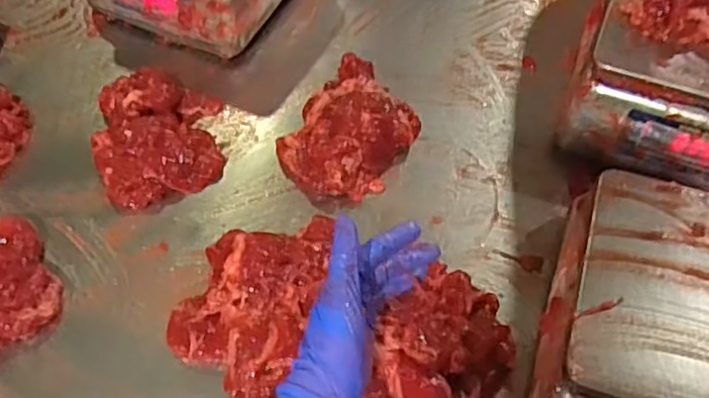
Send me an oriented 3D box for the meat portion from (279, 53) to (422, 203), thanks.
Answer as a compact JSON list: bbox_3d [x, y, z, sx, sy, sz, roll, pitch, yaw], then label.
[{"bbox_3d":[-0.002,-0.078,0.668,0.123,0.037,0.174,27,62,18],"label":"meat portion"}]

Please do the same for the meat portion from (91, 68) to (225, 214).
[{"bbox_3d":[-0.211,-0.069,0.671,0.127,0.032,0.161,-8,57,-3],"label":"meat portion"}]

